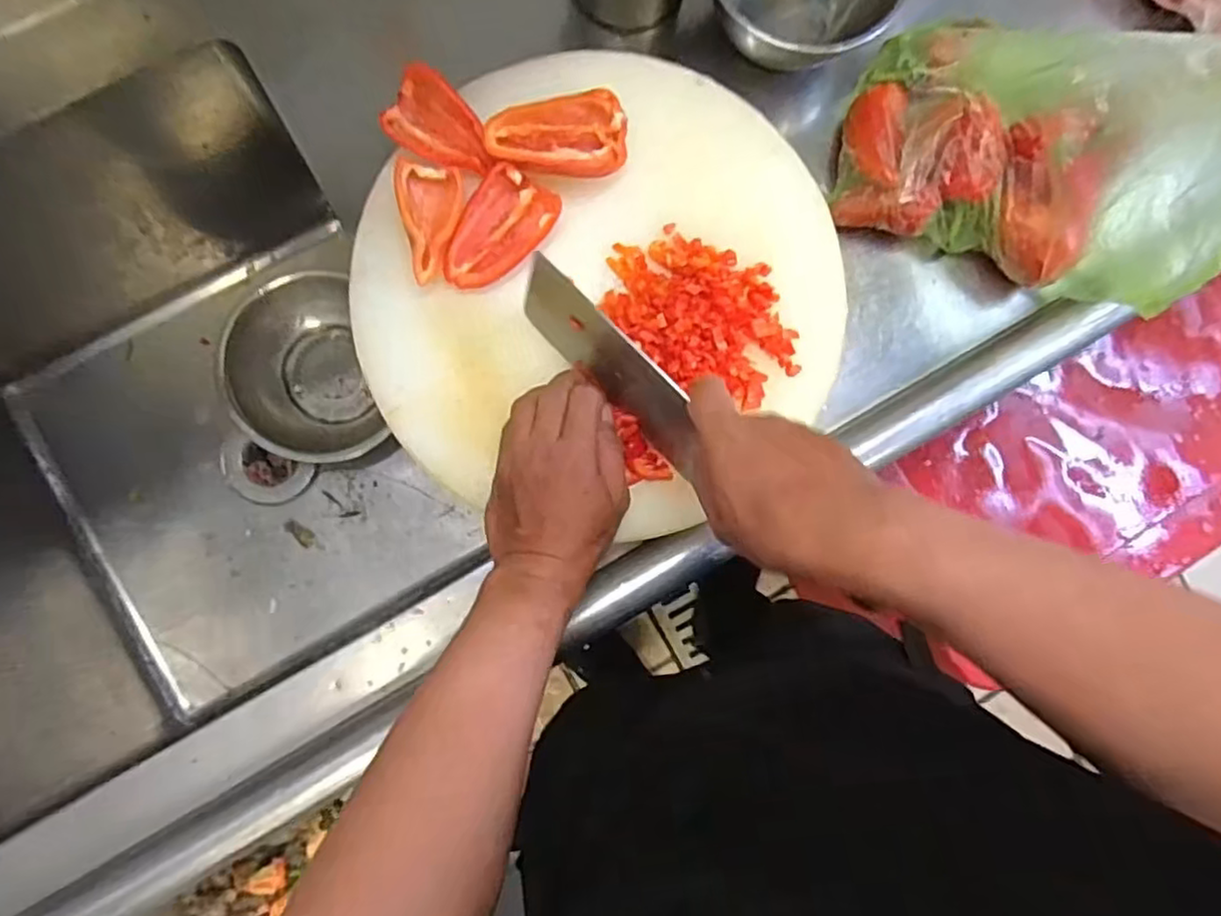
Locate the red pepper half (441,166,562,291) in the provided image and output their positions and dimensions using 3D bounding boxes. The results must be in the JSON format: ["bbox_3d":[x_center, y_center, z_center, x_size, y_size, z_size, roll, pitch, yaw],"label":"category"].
[{"bbox_3d":[-0.081,-0.161,0.490,0.056,0.024,0.090,35,83,0],"label":"red pepper half"}]

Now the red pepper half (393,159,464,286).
[{"bbox_3d":[-0.130,-0.164,0.478,0.042,0.024,0.079,8,84,-3],"label":"red pepper half"}]

